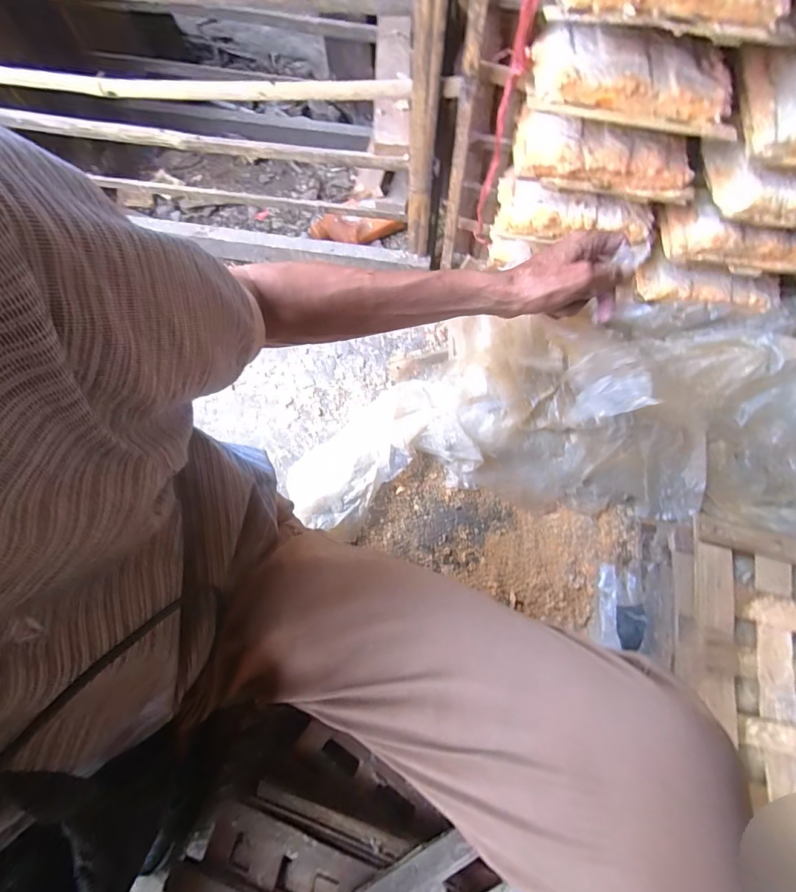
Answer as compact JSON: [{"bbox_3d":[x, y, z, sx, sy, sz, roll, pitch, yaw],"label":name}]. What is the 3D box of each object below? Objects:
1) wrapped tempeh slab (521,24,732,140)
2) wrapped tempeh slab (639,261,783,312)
[{"bbox_3d":[0.266,-0.414,0.468,0.223,0.050,0.102,5,70,4],"label":"wrapped tempeh slab"},{"bbox_3d":[0.486,-0.248,0.648,0.213,0.029,0.057,7,71,5],"label":"wrapped tempeh slab"}]

